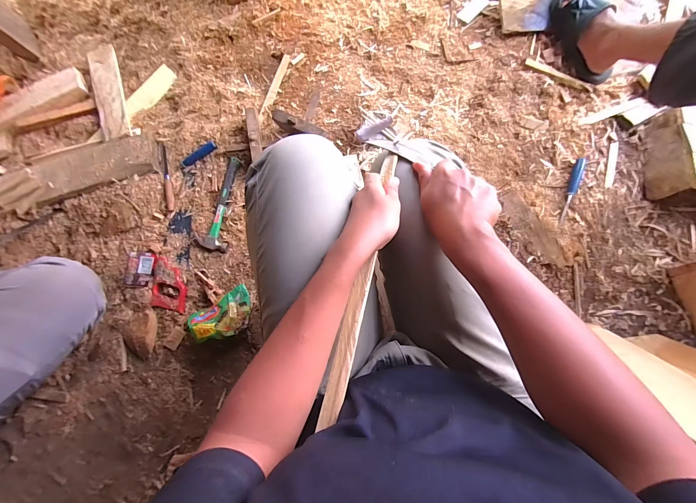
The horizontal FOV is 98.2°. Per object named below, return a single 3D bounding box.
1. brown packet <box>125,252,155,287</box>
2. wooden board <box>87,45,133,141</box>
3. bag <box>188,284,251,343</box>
[{"bbox_3d":[-0.562,0.049,0.815,0.078,0.012,0.092,3,81,3],"label":"brown packet"},{"bbox_3d":[-0.736,-0.490,0.921,0.085,0.037,0.359,-20,80,-1],"label":"wooden board"},{"bbox_3d":[-0.313,0.164,0.745,0.148,0.071,0.108,-34,81,-4],"label":"bag"}]

